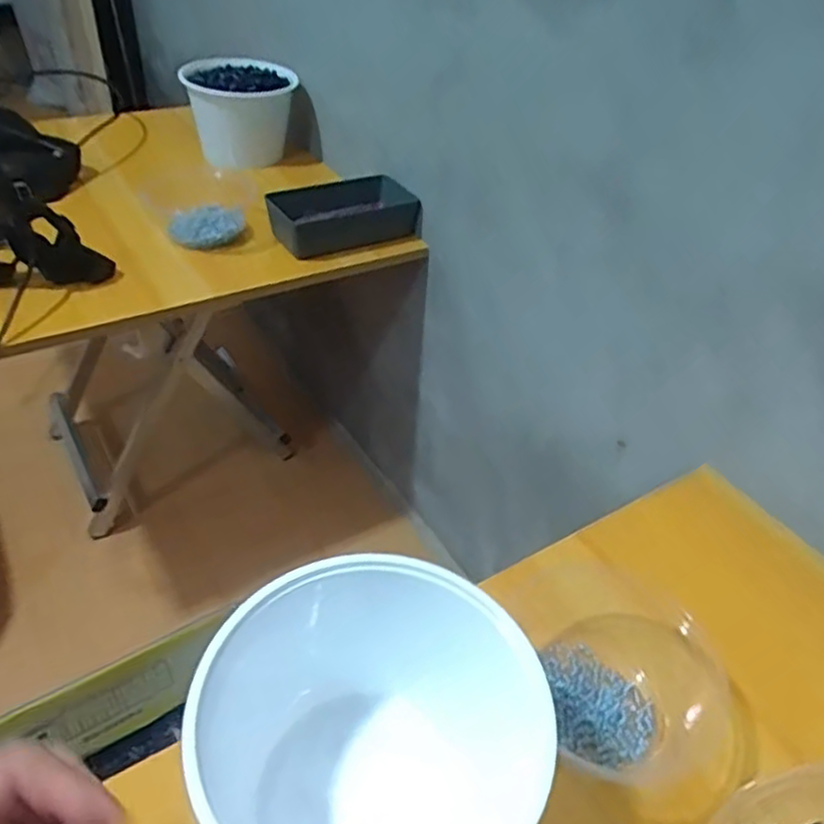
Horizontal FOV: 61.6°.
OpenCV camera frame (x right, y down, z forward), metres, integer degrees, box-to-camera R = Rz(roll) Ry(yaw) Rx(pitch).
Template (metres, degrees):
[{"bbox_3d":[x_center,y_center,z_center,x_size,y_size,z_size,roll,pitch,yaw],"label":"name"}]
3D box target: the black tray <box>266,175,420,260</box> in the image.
[{"bbox_3d":[-0.091,-0.253,0.905,0.180,0.058,0.089,-17,47,-24],"label":"black tray"}]

